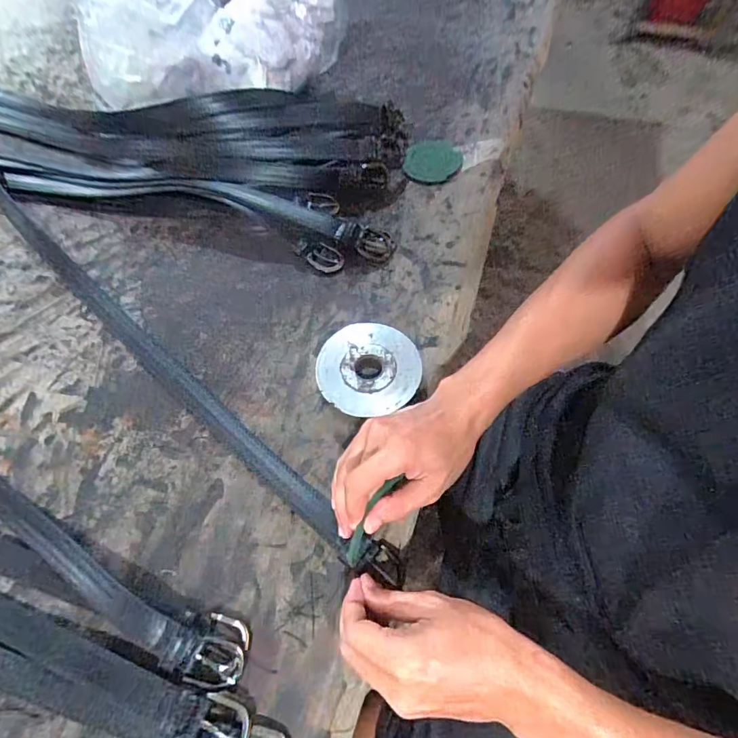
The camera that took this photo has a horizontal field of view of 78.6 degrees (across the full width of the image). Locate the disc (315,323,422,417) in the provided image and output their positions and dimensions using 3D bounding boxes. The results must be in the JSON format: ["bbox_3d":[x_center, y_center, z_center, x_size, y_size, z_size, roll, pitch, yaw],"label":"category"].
[{"bbox_3d":[0.000,0.003,0.422,0.092,0.027,0.090,-1,61,1],"label":"disc"}]

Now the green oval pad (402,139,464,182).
[{"bbox_3d":[0.082,-0.268,0.573,0.067,0.013,0.076,15,62,9],"label":"green oval pad"}]

